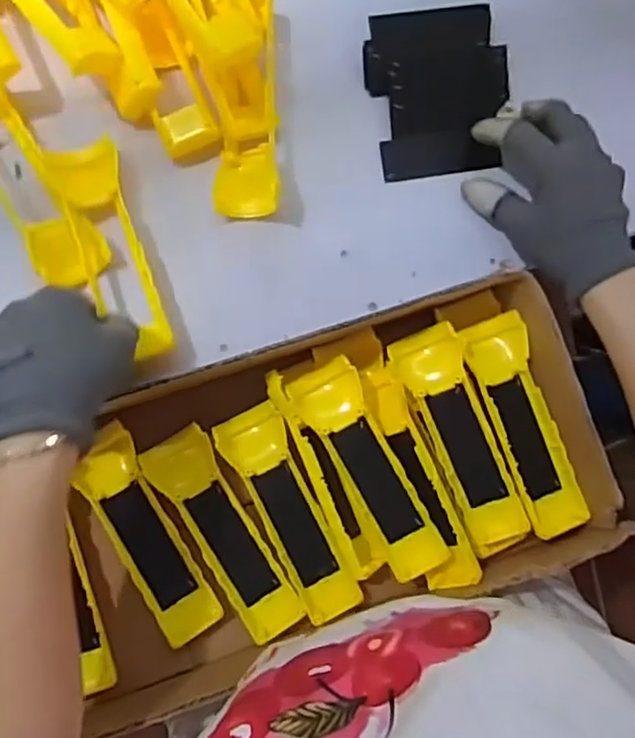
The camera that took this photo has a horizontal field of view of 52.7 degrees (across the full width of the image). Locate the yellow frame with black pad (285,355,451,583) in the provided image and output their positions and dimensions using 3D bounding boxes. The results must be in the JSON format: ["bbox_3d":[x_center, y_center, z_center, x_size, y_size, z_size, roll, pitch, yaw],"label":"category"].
[{"bbox_3d":[0.037,0.074,0.462,0.046,0.024,0.162,-27,88,-6],"label":"yellow frame with black pad"}]

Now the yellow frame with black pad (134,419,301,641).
[{"bbox_3d":[-0.069,0.122,0.475,0.046,0.017,0.161,-30,88,-6],"label":"yellow frame with black pad"}]

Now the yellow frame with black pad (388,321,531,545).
[{"bbox_3d":[0.105,0.050,0.468,0.049,0.024,0.161,-21,87,-6],"label":"yellow frame with black pad"}]

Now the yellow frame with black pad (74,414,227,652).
[{"bbox_3d":[-0.126,0.119,0.470,0.042,0.029,0.161,-29,88,-6],"label":"yellow frame with black pad"}]

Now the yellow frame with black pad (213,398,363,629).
[{"bbox_3d":[-0.022,0.108,0.481,0.048,0.019,0.162,-24,87,-6],"label":"yellow frame with black pad"}]

